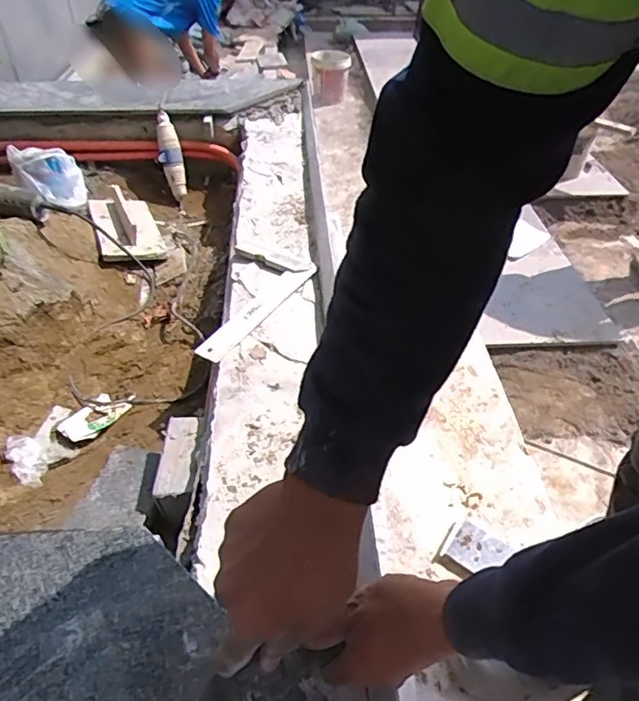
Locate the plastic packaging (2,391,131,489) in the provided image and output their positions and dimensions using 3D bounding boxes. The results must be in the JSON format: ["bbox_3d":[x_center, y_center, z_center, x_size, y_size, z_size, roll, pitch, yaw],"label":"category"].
[{"bbox_3d":[-0.372,0.113,0.795,0.099,0.028,0.179,27,49,26],"label":"plastic packaging"}]

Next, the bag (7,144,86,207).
[{"bbox_3d":[-0.625,-0.407,1.249,0.129,0.103,0.136,-22,47,-23],"label":"bag"}]

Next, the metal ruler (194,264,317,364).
[{"bbox_3d":[-0.090,-0.064,0.795,0.046,0.009,0.236,23,47,23],"label":"metal ruler"}]

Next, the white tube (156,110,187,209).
[{"bbox_3d":[-0.380,-0.491,1.378,0.066,0.220,0.043,-12,6,-14],"label":"white tube"}]

